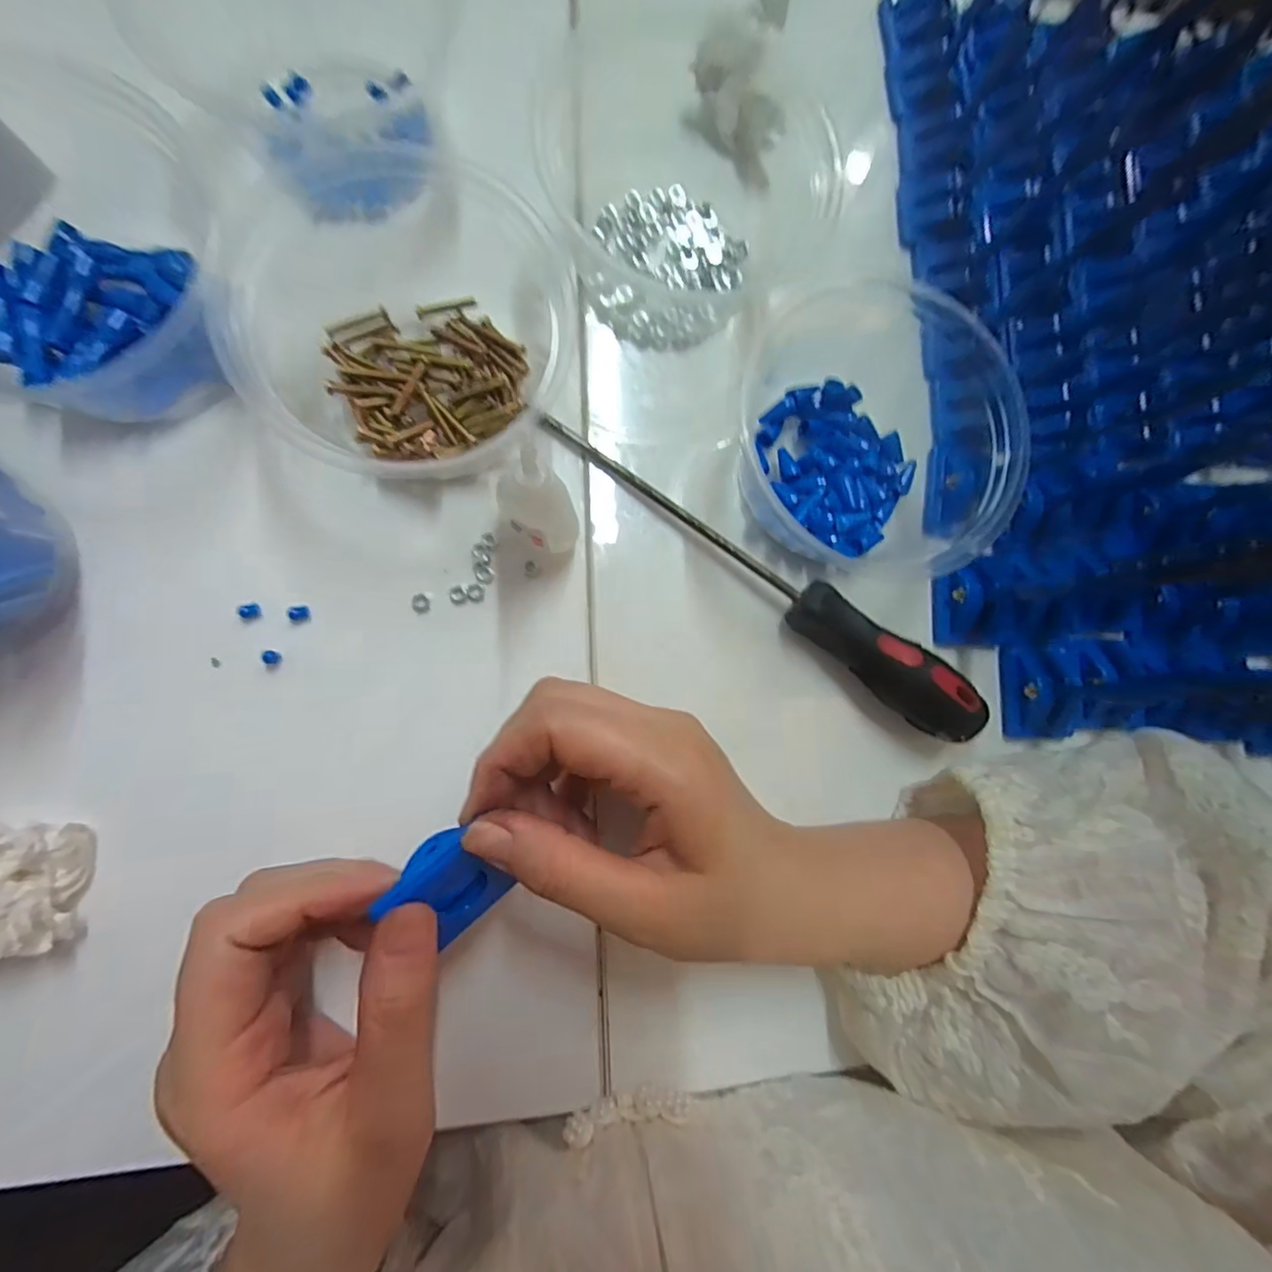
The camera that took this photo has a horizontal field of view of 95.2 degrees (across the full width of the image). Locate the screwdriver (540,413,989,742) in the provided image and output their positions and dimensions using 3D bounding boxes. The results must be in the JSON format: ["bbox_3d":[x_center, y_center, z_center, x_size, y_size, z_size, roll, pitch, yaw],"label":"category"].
[{"bbox_3d":[0.058,-0.031,0.252,0.224,0.030,0.027,39,82,-3],"label":"screwdriver"}]

